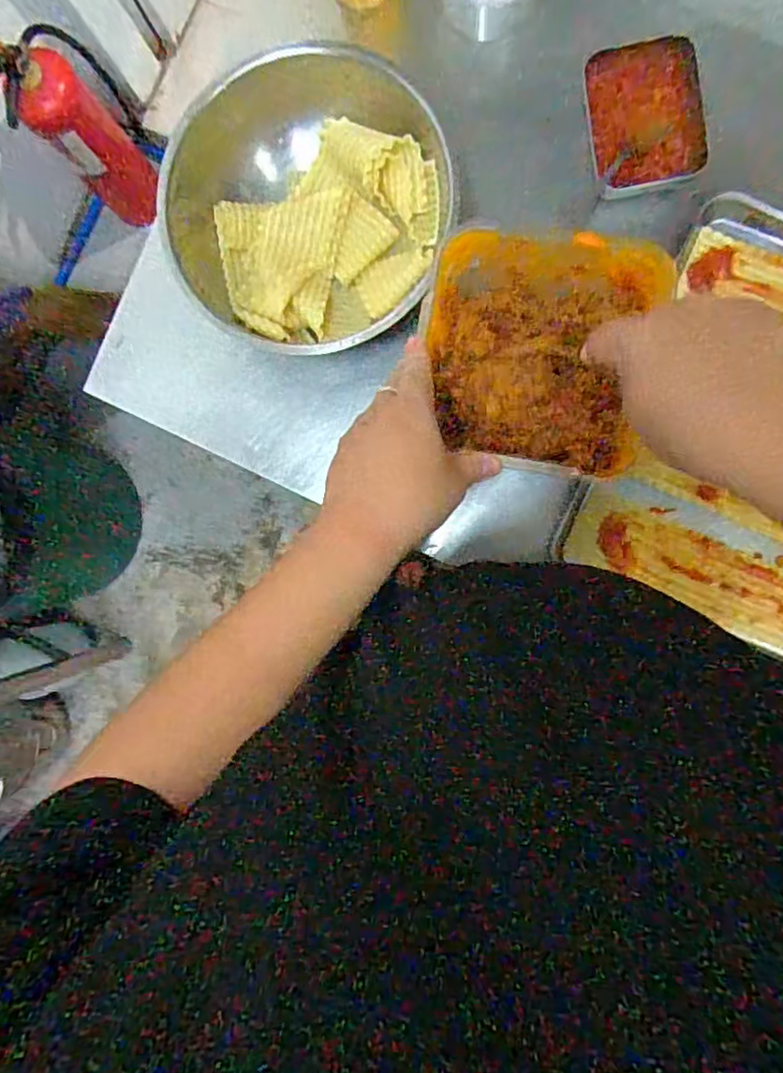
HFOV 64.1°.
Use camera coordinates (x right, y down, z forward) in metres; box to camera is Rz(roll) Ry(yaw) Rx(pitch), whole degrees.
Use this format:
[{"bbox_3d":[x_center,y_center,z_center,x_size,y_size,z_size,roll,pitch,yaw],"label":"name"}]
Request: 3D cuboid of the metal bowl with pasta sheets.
[{"bbox_3d":[-0.083,-0.317,0.597,0.260,0.087,0.262,0,90,6],"label":"metal bowl with pasta sheets"}]

